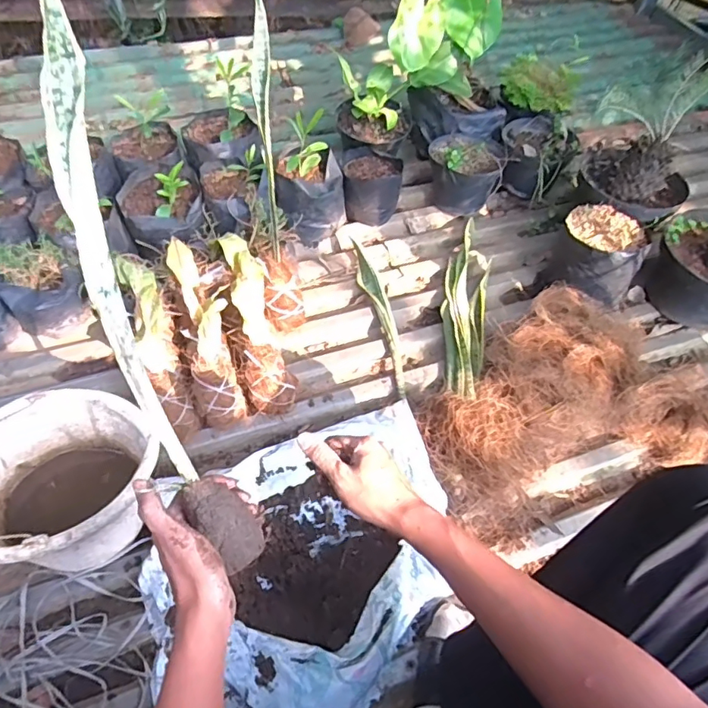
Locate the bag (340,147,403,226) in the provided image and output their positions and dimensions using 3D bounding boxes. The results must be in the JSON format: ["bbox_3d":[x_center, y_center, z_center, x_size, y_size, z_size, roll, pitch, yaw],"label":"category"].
[{"bbox_3d":[0.034,-0.374,1.172,0.132,0.121,0.137,4,55,-2],"label":"bag"}]

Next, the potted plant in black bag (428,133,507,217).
[{"bbox_3d":[0.249,-0.414,1.206,0.170,0.148,0.174,17,55,7],"label":"potted plant in black bag"}]

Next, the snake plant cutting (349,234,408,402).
[{"bbox_3d":[0.054,-0.081,1.018,0.045,0.027,0.382,-9,59,-13],"label":"snake plant cutting"}]

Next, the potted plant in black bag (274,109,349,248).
[{"bbox_3d":[-0.088,-0.354,1.081,0.148,0.216,0.124,-4,55,-8],"label":"potted plant in black bag"}]

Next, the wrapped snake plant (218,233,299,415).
[{"bbox_3d":[-0.168,-0.058,0.888,0.073,0.076,0.320,-14,80,-14],"label":"wrapped snake plant"}]

